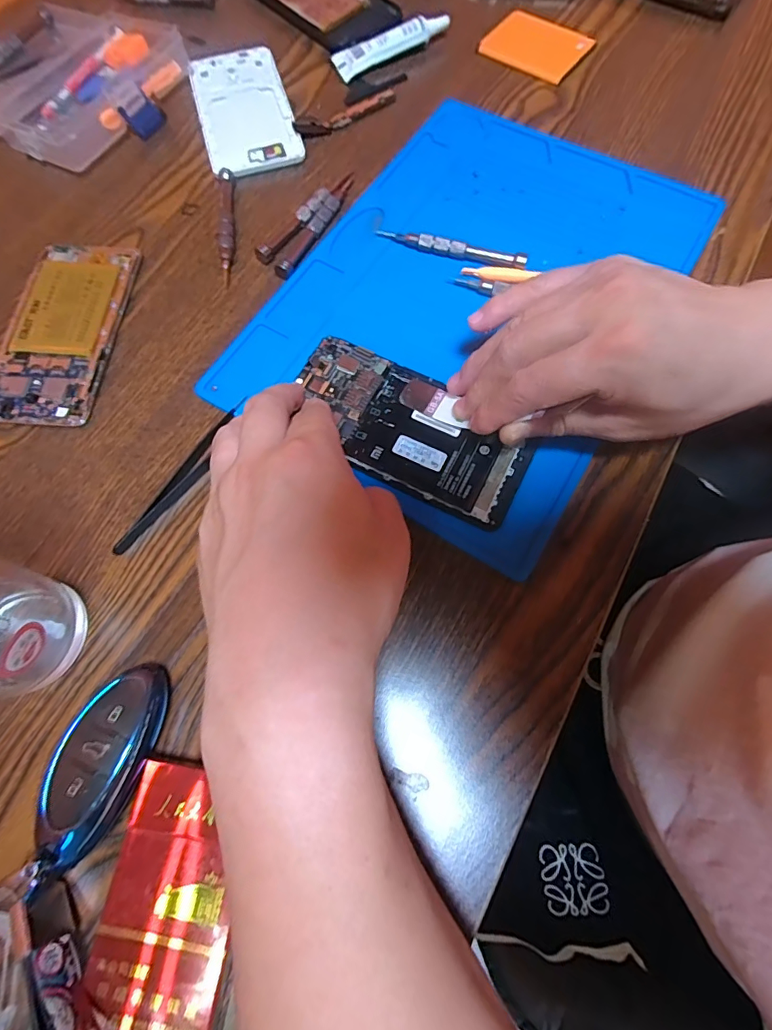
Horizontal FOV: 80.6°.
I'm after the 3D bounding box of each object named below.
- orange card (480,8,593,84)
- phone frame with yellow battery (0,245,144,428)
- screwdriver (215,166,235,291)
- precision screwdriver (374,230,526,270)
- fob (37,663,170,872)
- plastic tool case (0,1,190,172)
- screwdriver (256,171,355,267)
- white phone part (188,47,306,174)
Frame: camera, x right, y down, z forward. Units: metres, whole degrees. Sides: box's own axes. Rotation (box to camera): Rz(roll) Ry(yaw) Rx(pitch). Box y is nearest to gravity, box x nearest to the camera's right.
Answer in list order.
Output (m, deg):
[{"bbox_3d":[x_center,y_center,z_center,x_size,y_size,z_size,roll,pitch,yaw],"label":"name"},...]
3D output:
[{"bbox_3d":[0.129,-0.399,0.385,0.077,0.007,0.061,37,80,8],"label":"orange card"},{"bbox_3d":[-0.214,-0.123,0.300,0.071,0.010,0.140,6,71,3],"label":"phone frame with yellow battery"},{"bbox_3d":[-0.115,-0.209,0.326,0.012,0.009,0.102,-6,71,-1],"label":"screwdriver"},{"bbox_3d":[0.044,-0.183,0.312,0.104,0.010,0.011,17,73,7],"label":"precision screwdriver"},{"bbox_3d":[-0.129,0.112,0.208,0.035,0.026,0.081,27,74,10],"label":"fob"},{"bbox_3d":[-0.276,-0.365,0.375,0.200,0.023,0.149,29,74,11],"label":"plastic tool case"},{"bbox_3d":[-0.057,-0.218,0.329,0.014,0.010,0.102,35,76,12],"label":"screwdriver"},{"bbox_3d":[-0.115,-0.330,0.369,0.072,0.005,0.148,-16,72,-4],"label":"white phone part"}]

